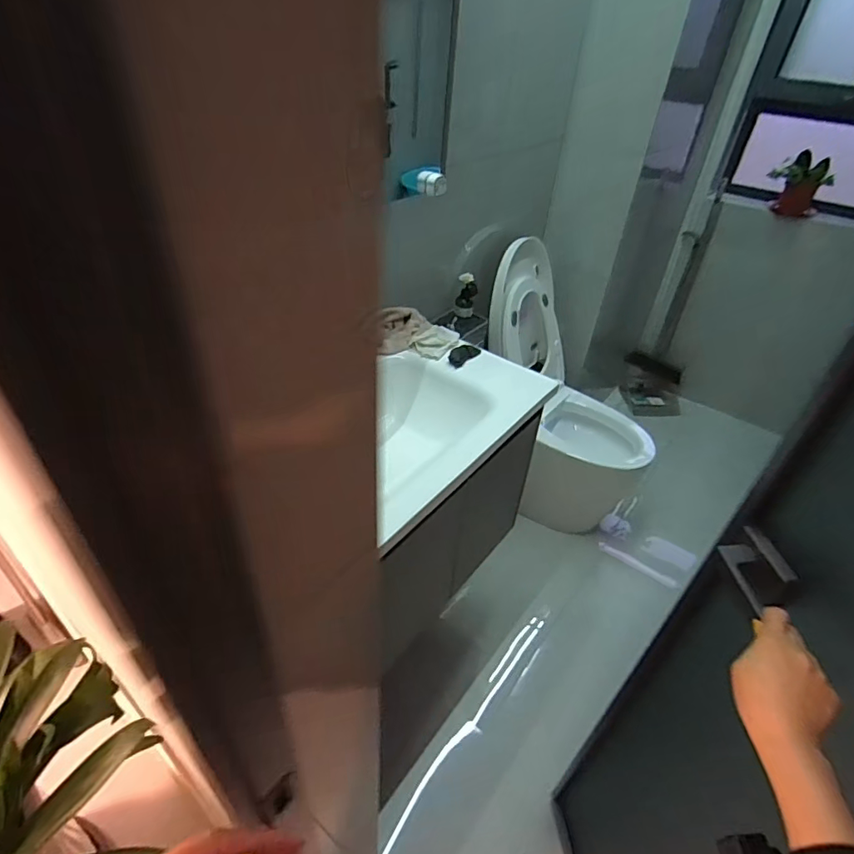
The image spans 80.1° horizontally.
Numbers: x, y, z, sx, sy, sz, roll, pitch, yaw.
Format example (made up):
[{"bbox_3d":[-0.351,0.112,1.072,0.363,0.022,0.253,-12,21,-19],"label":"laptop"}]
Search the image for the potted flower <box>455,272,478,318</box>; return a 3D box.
[{"bbox_3d":[0.117,-0.388,1.501,0.063,0.137,0.061,8,39,4],"label":"potted flower"}]

